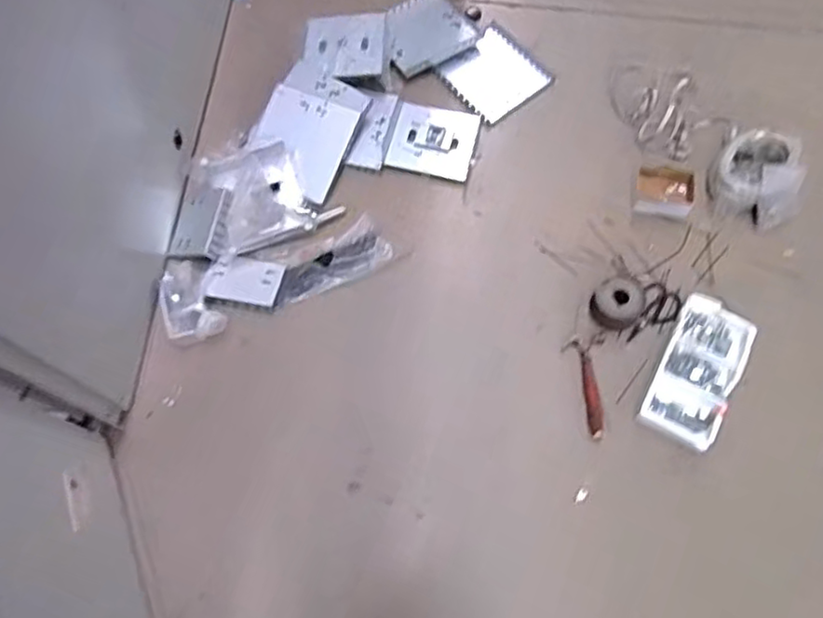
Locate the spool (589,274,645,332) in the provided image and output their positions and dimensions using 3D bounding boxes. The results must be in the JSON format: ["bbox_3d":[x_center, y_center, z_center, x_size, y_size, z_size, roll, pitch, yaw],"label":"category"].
[{"bbox_3d":[0.489,-0.016,1.554,0.117,0.077,0.116,0,68,1],"label":"spool"}]

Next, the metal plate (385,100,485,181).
[{"bbox_3d":[0.059,-0.443,1.751,0.218,0.017,0.203,13,71,5],"label":"metal plate"}]

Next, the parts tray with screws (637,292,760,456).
[{"bbox_3d":[0.650,0.139,1.494,0.165,0.046,0.343,28,71,12],"label":"parts tray with screws"}]

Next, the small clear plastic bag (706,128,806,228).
[{"bbox_3d":[0.871,-0.331,1.654,0.225,0.084,0.232,33,72,13],"label":"small clear plastic bag"}]

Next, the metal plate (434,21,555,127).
[{"bbox_3d":[0.225,-0.655,1.847,0.263,0.013,0.263,-36,72,-18],"label":"metal plate"}]

